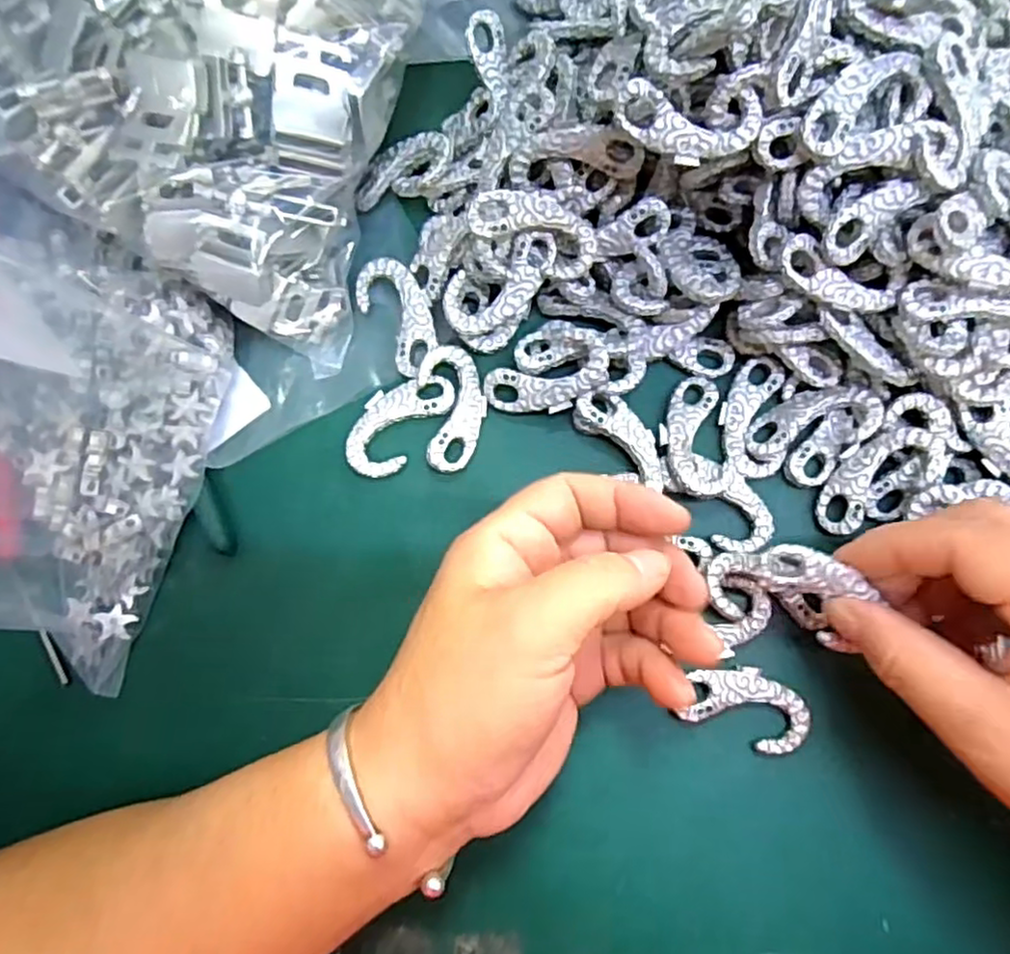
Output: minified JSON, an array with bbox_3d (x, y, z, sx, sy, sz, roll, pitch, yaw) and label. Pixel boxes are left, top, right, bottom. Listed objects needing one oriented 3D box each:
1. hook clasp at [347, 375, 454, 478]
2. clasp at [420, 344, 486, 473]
[{"bbox_3d":[-0.043,-0.022,0.269,0.026,0.004,0.049,36,82,6],"label":"hook clasp"},{"bbox_3d":[-0.020,-0.027,0.268,0.025,0.004,0.049,-4,83,-17],"label":"clasp"}]

